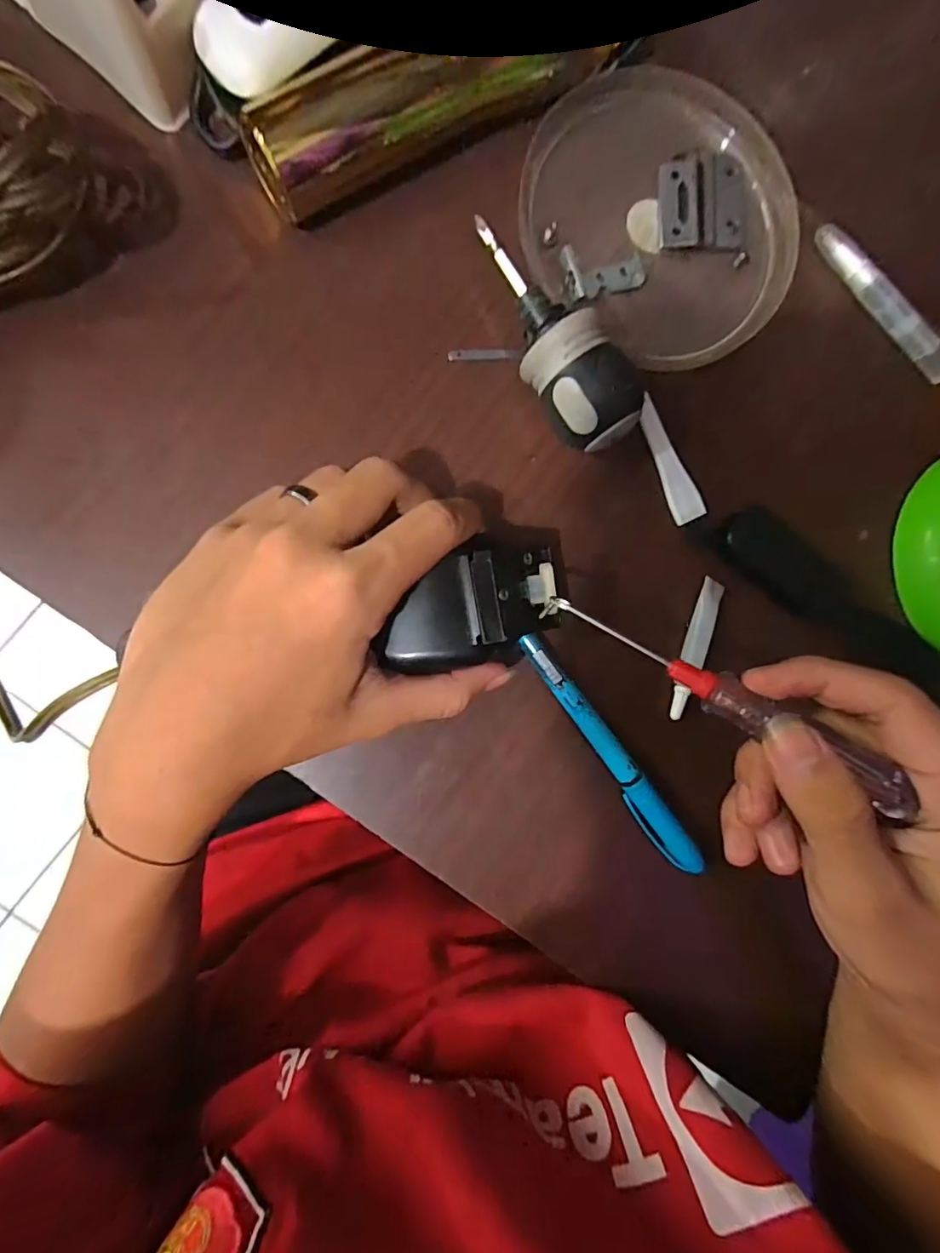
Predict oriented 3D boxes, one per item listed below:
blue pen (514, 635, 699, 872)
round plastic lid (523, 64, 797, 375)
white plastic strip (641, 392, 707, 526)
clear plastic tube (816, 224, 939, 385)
[{"bbox_3d":[0.063,0.059,0.243,0.015,0.012,0.131,-38,95,-6],"label":"blue pen"},{"bbox_3d":[0.090,-0.189,0.247,0.131,0.011,0.118,36,86,-6],"label":"round plastic lid"},{"bbox_3d":[0.095,-0.079,0.251,0.014,0.004,0.061,-23,93,-7],"label":"white plastic strip"},{"bbox_3d":[0.206,-0.159,0.263,0.009,0.013,0.096,-45,95,-5],"label":"clear plastic tube"}]

